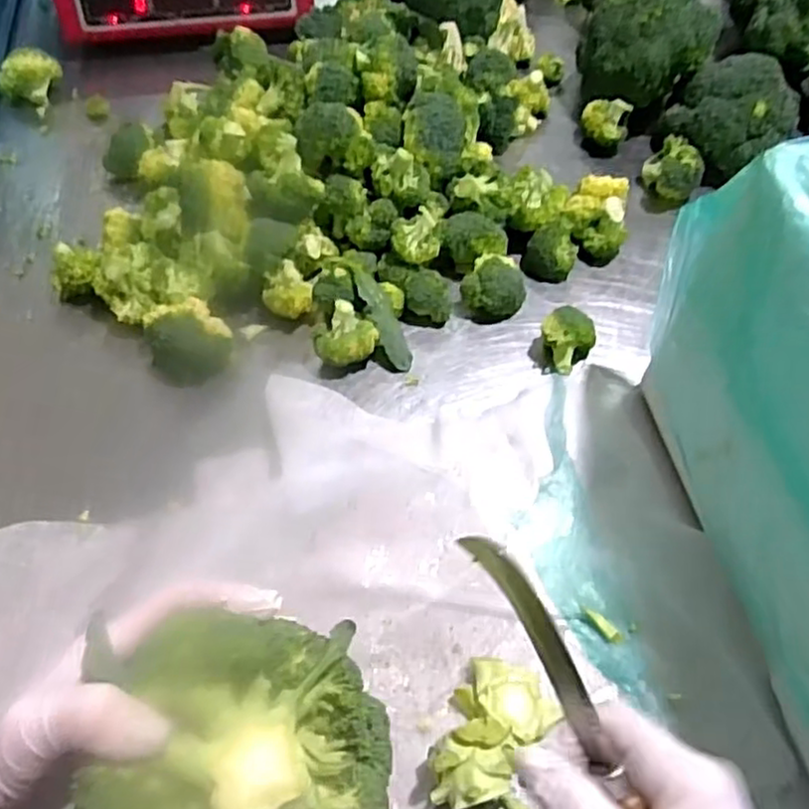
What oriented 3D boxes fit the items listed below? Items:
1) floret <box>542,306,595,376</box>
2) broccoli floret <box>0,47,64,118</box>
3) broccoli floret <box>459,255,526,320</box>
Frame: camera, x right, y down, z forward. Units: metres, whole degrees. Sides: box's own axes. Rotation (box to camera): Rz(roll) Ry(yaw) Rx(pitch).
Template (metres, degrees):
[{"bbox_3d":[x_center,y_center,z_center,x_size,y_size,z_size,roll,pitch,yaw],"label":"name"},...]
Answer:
[{"bbox_3d":[0.145,-0.059,0.640,0.044,0.043,0.042,0,60,-1],"label":"floret"},{"bbox_3d":[-0.416,-0.365,0.793,0.049,0.049,0.058,18,62,9],"label":"broccoli floret"},{"bbox_3d":[0.083,-0.108,0.665,0.056,0.052,0.049,23,63,12],"label":"broccoli floret"}]

